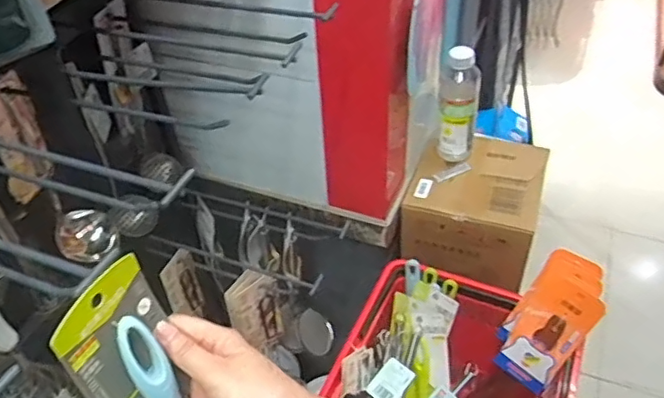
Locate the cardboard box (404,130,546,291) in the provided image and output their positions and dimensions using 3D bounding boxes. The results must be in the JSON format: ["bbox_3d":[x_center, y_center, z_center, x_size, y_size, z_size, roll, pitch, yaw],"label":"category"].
[{"bbox_3d":[0.256,0.009,1.031,0.213,0.150,0.223,12,46,16],"label":"cardboard box"}]

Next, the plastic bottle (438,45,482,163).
[{"bbox_3d":[0.218,-0.163,0.973,0.065,0.218,0.055,8,45,12],"label":"plastic bottle"}]

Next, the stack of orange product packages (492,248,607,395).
[{"bbox_3d":[0.319,0.179,0.835,0.105,0.208,0.037,35,21,33],"label":"stack of orange product packages"}]

